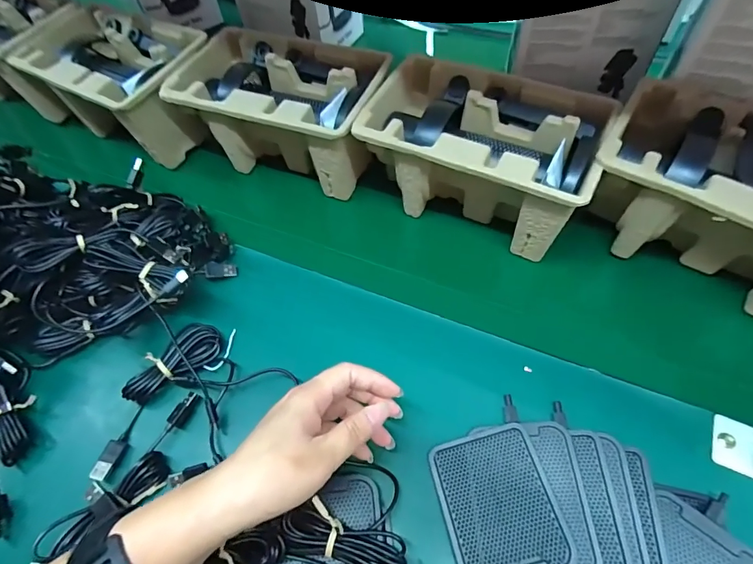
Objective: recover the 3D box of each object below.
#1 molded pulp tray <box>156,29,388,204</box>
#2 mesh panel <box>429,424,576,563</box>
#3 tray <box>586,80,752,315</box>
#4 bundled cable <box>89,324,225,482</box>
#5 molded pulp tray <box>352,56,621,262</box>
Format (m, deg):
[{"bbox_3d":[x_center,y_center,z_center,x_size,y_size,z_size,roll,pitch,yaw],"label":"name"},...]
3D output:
[{"bbox_3d":[-0.105,-0.200,0.488,0.217,0.106,0.144,13,59,13],"label":"molded pulp tray"},{"bbox_3d":[0.090,0.169,0.298,0.079,0.004,0.113,-19,55,6],"label":"mesh panel"},{"bbox_3d":[0.319,-0.072,0.382,0.217,0.108,0.136,30,64,22],"label":"tray"},{"bbox_3d":[-0.195,0.094,0.361,0.047,0.024,0.141,31,64,22],"label":"bundled cable"},{"bbox_3d":[0.107,-0.132,0.435,0.221,0.101,0.147,22,61,18],"label":"molded pulp tray"}]

